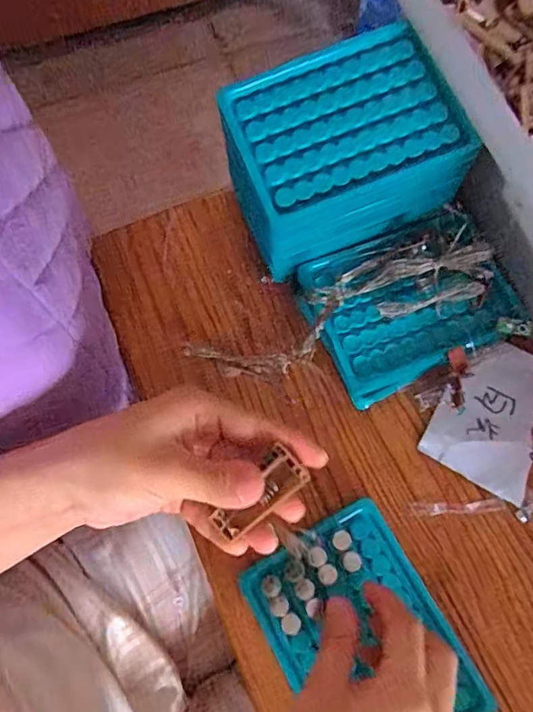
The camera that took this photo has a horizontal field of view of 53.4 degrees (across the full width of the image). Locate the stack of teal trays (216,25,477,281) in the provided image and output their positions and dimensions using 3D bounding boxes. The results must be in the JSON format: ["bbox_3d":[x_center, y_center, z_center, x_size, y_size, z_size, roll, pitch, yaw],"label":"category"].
[{"bbox_3d":[0.044,-0.122,0.346,0.131,0.103,0.088,-19,75,-6],"label":"stack of teal trays"}]

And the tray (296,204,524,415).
[{"bbox_3d":[0.094,-0.036,0.357,0.129,0.035,0.098,-25,75,-7],"label":"tray"}]

